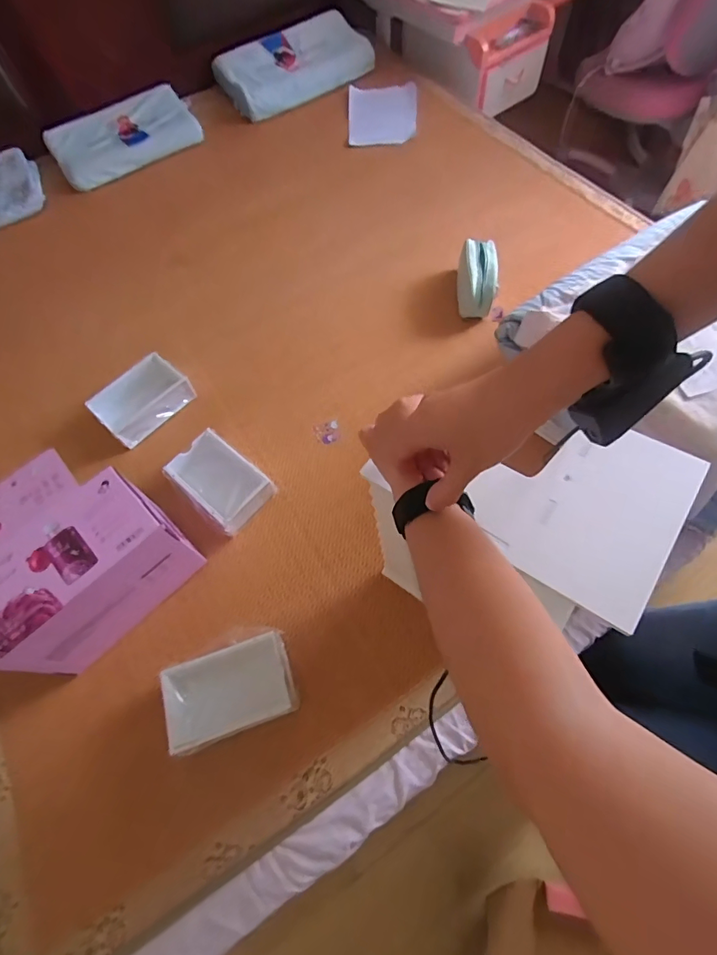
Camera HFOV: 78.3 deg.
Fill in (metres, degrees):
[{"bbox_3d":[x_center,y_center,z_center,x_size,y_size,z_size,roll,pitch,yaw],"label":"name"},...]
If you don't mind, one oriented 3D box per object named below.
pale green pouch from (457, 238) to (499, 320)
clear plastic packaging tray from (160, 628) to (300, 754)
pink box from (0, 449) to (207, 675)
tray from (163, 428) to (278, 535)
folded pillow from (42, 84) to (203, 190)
[{"bbox_3d":[0.276,-0.473,1.026,0.080,0.083,0.179,2,65,4],"label":"pale green pouch"},{"bbox_3d":[-0.200,0.334,0.697,0.188,0.064,0.129,-19,65,-6],"label":"clear plastic packaging tray"},{"bbox_3d":[-0.463,0.118,0.731,0.266,0.203,0.259,-43,70,-16],"label":"pink box"},{"bbox_3d":[-0.266,0.010,0.855,0.196,0.054,0.127,37,72,18],"label":"tray"},{"bbox_3d":[-0.743,-1.091,1.387,0.443,0.078,0.269,-27,66,-10],"label":"folded pillow"}]

